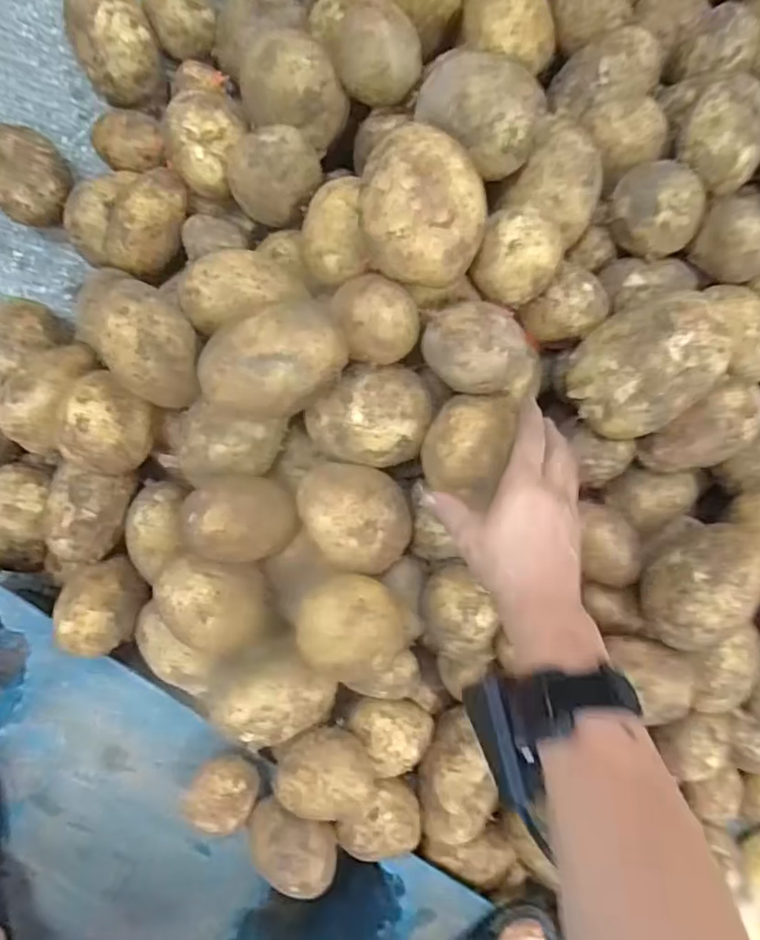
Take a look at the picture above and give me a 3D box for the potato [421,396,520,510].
[{"bbox_3d":[0.067,-0.017,0.457,0.059,0.045,0.080,18,93,-7],"label":"potato"}]

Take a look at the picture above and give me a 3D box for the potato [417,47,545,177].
[{"bbox_3d":[0.072,-0.260,0.445,0.092,0.053,0.076,26,92,-8],"label":"potato"}]

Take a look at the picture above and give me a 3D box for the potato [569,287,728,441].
[{"bbox_3d":[0.199,-0.078,0.464,0.084,0.085,0.109,42,90,-7],"label":"potato"}]

